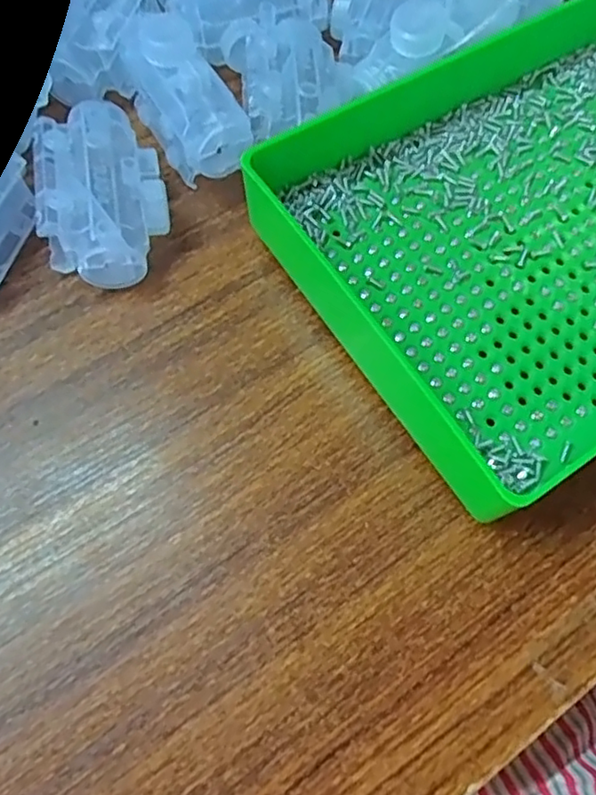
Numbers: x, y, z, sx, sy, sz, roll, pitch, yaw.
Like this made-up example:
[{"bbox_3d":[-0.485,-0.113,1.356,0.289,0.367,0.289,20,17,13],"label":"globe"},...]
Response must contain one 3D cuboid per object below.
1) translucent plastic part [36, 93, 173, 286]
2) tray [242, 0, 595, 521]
[{"bbox_3d":[-0.072,-0.076,0.234,0.043,0.028,0.068,-6,68,-5],"label":"translucent plastic part"},{"bbox_3d":[0.120,-0.084,0.233,0.249,0.035,0.154,-29,71,-13],"label":"tray"}]

